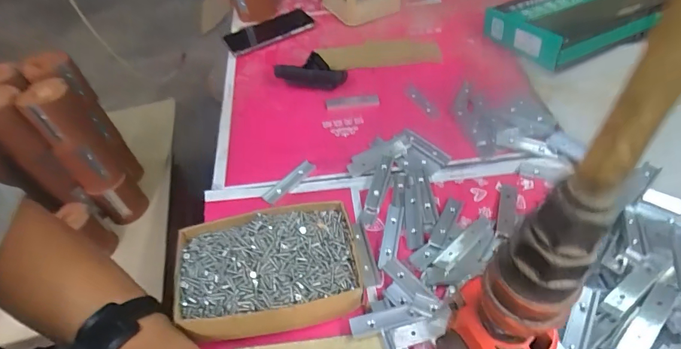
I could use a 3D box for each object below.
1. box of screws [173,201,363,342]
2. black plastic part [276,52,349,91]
[{"bbox_3d":[-0.069,0.098,0.399,0.169,0.057,0.115,-10,48,-3],"label":"box of screws"},{"bbox_3d":[-0.047,-0.162,0.640,0.112,0.044,0.040,8,49,14],"label":"black plastic part"}]

